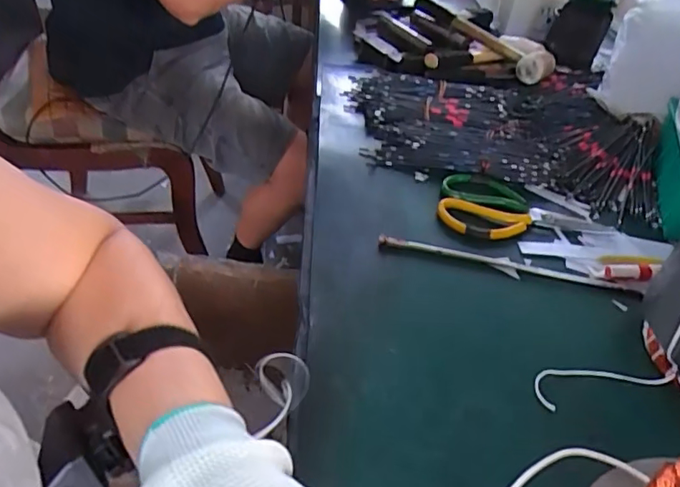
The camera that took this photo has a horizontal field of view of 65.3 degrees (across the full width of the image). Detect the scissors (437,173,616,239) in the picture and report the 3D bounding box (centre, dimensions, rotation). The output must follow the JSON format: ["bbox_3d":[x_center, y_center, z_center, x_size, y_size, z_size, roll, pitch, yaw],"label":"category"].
[{"bbox_3d":[0.202,-0.047,0.612,0.186,0.012,0.107,-4,42,-12],"label":"scissors"}]

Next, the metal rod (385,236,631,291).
[{"bbox_3d":[0.161,0.020,0.542,0.243,0.009,0.015,10,41,4],"label":"metal rod"}]

